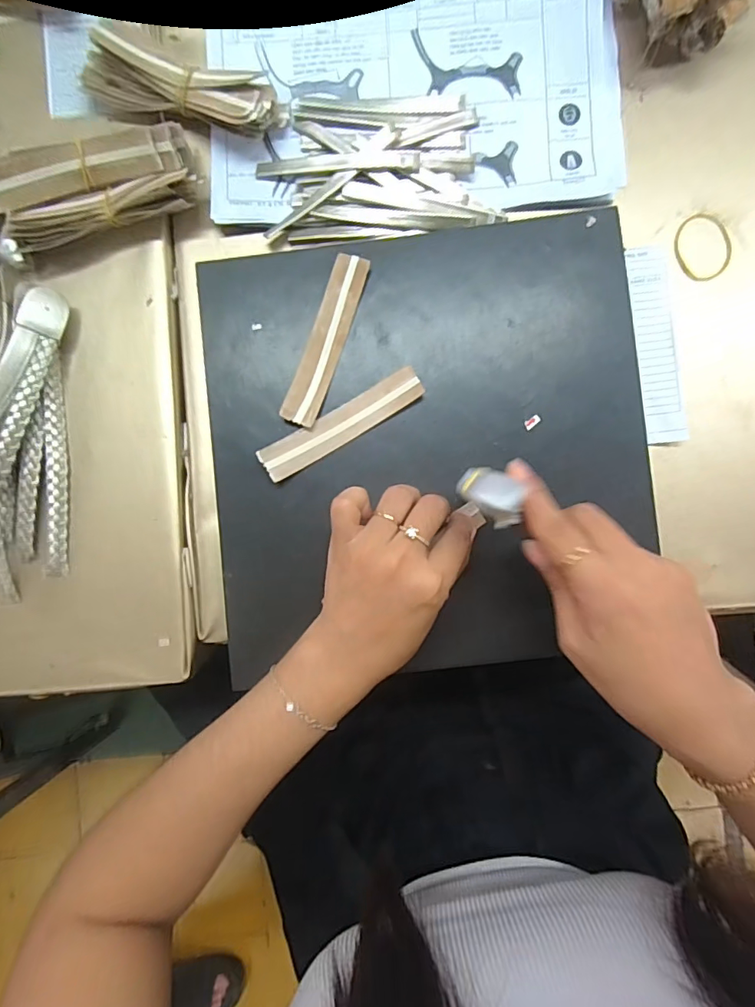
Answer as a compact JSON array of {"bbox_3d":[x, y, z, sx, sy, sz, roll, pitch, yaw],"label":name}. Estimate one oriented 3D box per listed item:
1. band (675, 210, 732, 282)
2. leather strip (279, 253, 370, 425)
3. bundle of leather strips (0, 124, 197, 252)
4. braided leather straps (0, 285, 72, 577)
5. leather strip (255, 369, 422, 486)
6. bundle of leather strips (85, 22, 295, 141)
[{"bbox_3d":[0.241,-0.189,0.361,0.041,0.004,0.049,-12,89,1],"label":"band"},{"bbox_3d":[-0.036,-0.113,0.340,0.025,0.007,0.120,19,90,1],"label":"leather strip"},{"bbox_3d":[-0.198,-0.223,0.348,0.142,0.046,0.055,-16,89,1],"label":"bundle of leather strips"},{"bbox_3d":[-0.249,-0.052,0.352,0.041,0.035,0.200,-1,89,1],"label":"braided leather straps"},{"bbox_3d":[-0.024,-0.055,0.337,0.119,0.008,0.024,-31,87,-1],"label":"leather strip"},{"bbox_3d":[-0.142,-0.301,0.354,0.143,0.035,0.045,13,90,1],"label":"bundle of leather strips"}]

